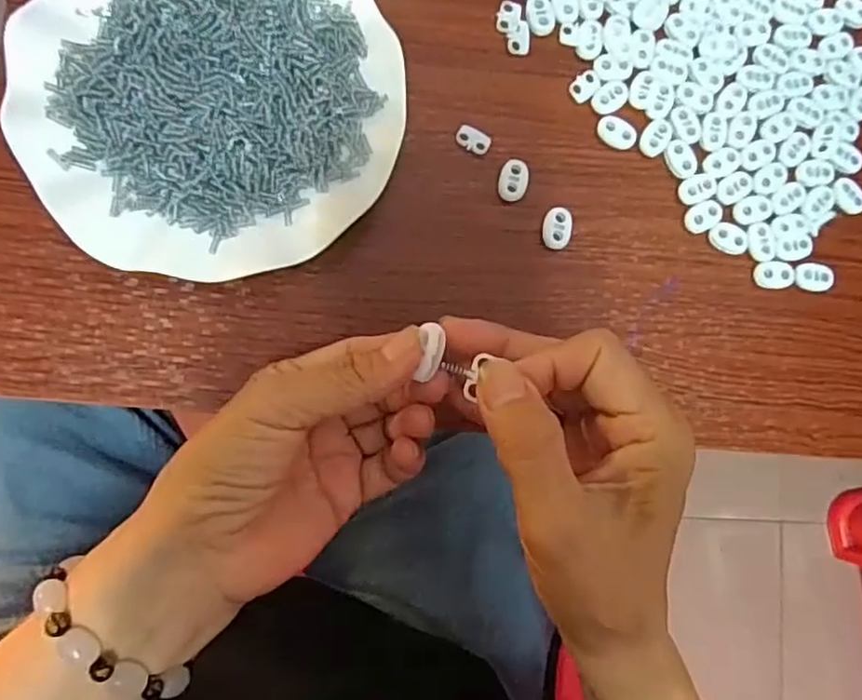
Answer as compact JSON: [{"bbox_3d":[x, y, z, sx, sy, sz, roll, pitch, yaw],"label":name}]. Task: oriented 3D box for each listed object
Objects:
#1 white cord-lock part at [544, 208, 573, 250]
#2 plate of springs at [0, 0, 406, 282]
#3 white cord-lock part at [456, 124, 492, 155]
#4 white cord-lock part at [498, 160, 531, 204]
[{"bbox_3d":[0.069,-0.066,0.350,0.015,0.007,0.022,12,83,-5],"label":"white cord-lock part"},{"bbox_3d":[-0.110,-0.130,0.326,0.181,0.027,0.185,1,84,-6],"label":"plate of springs"},{"bbox_3d":[0.023,-0.115,0.352,0.019,0.005,0.011,26,82,-3],"label":"white cord-lock part"},{"bbox_3d":[0.045,-0.092,0.350,0.017,0.005,0.022,12,83,-5],"label":"white cord-lock part"}]

